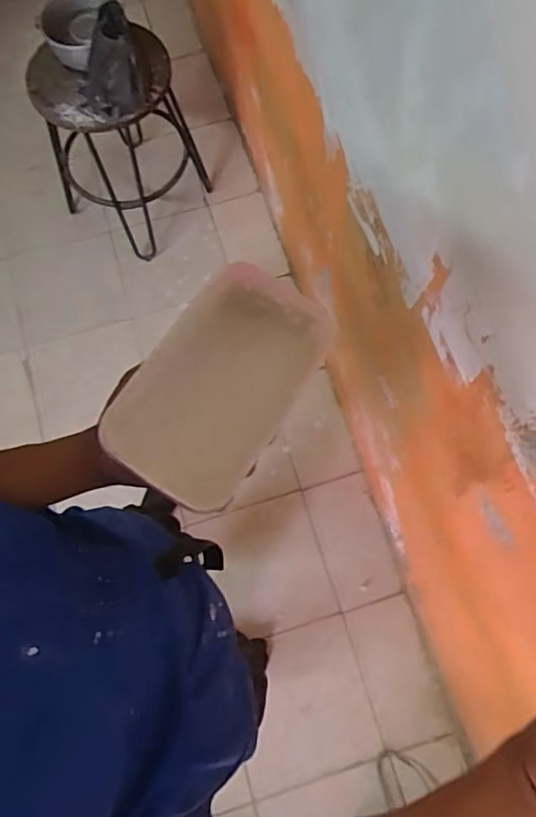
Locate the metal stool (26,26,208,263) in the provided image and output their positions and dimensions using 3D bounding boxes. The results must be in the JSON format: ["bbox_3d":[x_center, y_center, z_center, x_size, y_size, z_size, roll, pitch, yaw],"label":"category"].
[{"bbox_3d":[-0.367,-0.691,1.418,0.306,0.527,0.316,38,76,13],"label":"metal stool"}]

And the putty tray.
[{"bbox_3d":[-0.033,-0.021,0.447,0.103,0.055,0.182,30,74,10],"label":"putty tray"}]

